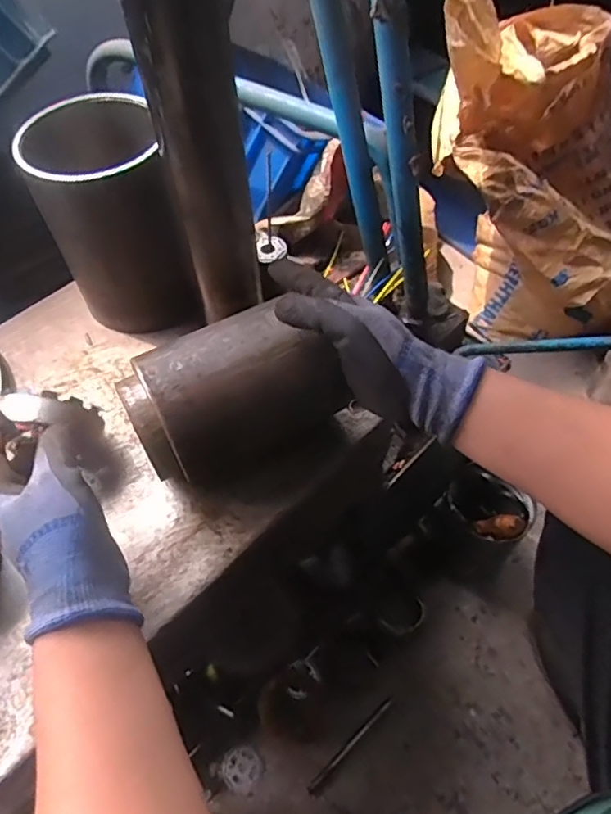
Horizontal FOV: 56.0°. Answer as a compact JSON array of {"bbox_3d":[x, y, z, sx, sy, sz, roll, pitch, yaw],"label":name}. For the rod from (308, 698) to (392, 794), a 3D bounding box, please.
[{"bbox_3d":[0.061,0.449,0.766,0.152,0.007,0.009,-38,62,-21],"label":"rod"}]

